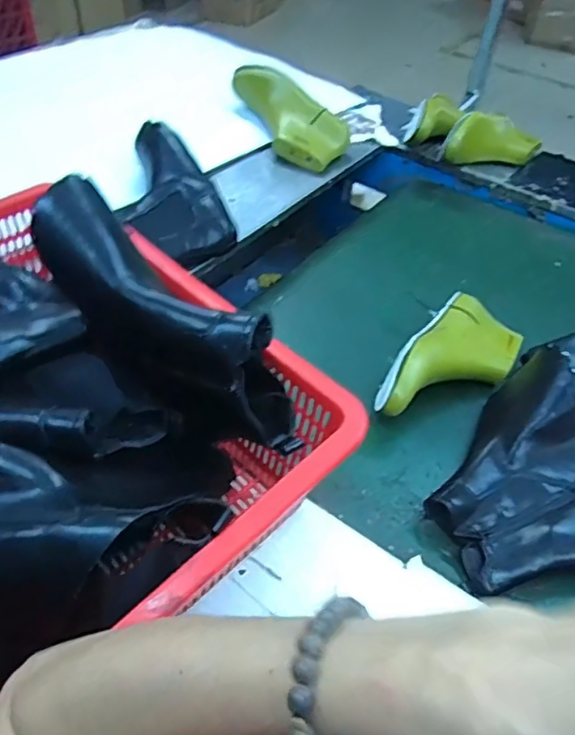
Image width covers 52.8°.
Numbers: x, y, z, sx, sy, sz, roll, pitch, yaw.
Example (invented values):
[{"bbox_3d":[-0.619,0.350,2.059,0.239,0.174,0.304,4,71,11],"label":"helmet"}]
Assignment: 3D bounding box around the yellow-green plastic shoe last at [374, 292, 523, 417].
[{"bbox_3d":[0.204,-0.004,0.707,0.108,0.072,0.236,29,51,22],"label":"yellow-green plastic shoe last"}]

